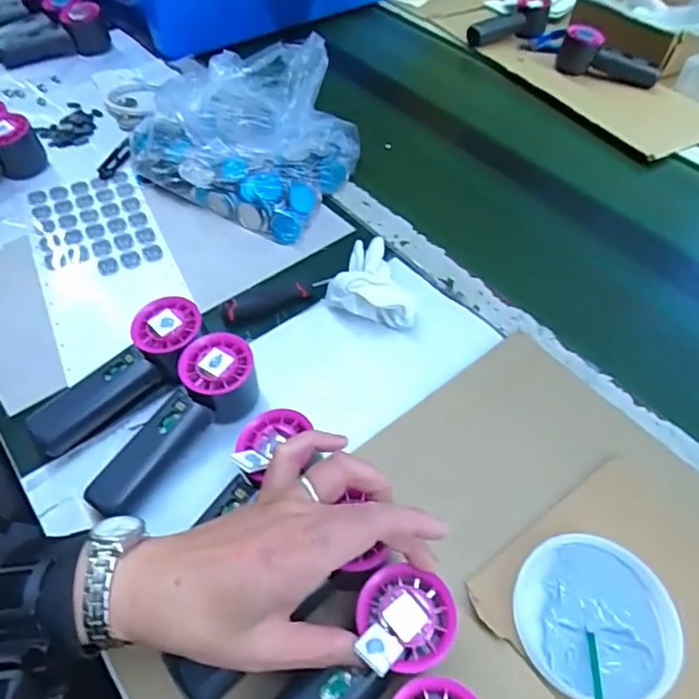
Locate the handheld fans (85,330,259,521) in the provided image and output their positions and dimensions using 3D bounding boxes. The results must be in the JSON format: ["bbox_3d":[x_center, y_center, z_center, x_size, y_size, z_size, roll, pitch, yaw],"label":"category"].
[{"bbox_3d":[-0.132,0.060,0.426,0.055,0.054,0.157,31,70,19],"label":"handheld fans"}]

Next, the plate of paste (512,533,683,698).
[{"bbox_3d":[0.162,0.176,0.359,0.103,0.022,0.096,2,51,-2],"label":"plate of paste"}]

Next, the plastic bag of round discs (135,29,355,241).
[{"bbox_3d":[-0.122,-0.254,0.627,0.244,0.096,0.218,25,54,16],"label":"plastic bag of round discs"}]

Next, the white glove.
[{"bbox_3d":[0.012,-0.065,0.522,0.071,0.050,0.110,-10,52,-12],"label":"white glove"}]

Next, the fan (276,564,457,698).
[{"bbox_3d":[-0.006,0.184,0.303,0.154,0.030,0.051,-37,62,-13],"label":"fan"}]

